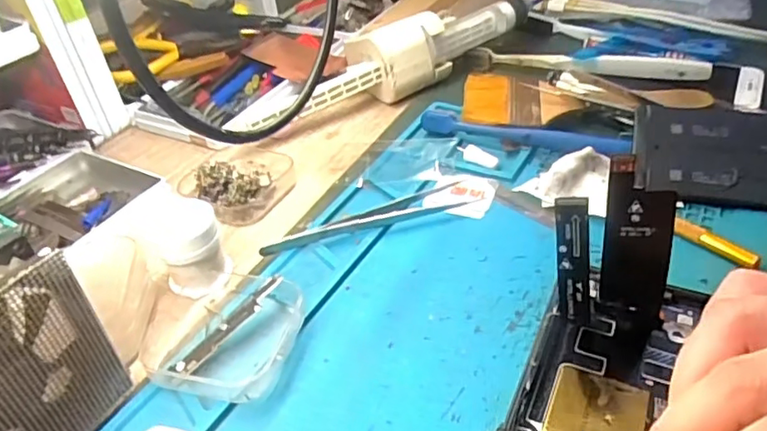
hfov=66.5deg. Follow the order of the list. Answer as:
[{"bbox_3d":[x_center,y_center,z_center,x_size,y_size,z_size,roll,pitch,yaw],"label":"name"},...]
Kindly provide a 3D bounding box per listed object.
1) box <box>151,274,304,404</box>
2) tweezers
[{"bbox_3d":[-0.071,0.053,0.275,0.055,0.019,0.065,6,40,14],"label":"box"},{"bbox_3d":[-0.008,0.003,0.336,0.123,0.007,0.017,-18,40,-15],"label":"tweezers"}]

